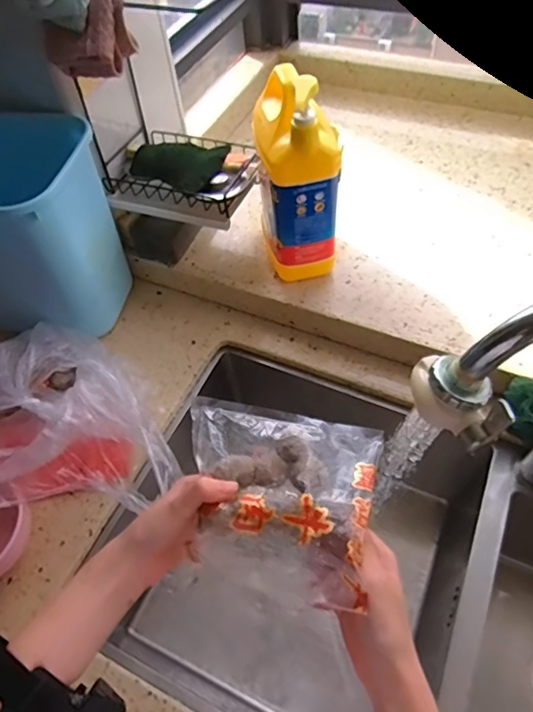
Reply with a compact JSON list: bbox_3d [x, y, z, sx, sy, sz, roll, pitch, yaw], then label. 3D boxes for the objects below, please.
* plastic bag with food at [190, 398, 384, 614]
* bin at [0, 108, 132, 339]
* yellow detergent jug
[{"bbox_3d":[0.005,0.107,0.390,0.151,0.041,0.133,8,56,11],"label":"plastic bag with food"},{"bbox_3d":[-0.346,-0.170,0.700,0.259,0.261,0.188,1,55,6],"label":"bin"},{"bbox_3d":[0.041,-0.239,0.664,0.086,0.283,0.132,-10,54,-2],"label":"yellow detergent jug"}]

